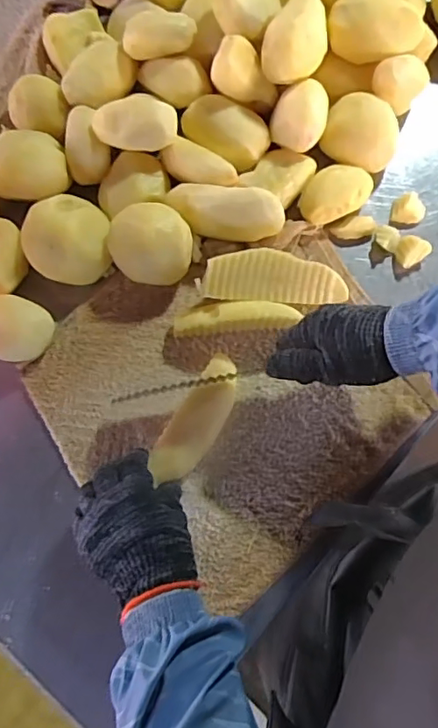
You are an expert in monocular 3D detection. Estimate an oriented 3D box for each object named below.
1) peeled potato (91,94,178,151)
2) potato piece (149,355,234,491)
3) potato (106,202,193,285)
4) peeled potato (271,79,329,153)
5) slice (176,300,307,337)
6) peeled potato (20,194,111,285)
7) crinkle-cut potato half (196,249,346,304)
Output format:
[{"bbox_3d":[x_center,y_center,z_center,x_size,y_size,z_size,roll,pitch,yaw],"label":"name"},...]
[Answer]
[{"bbox_3d":[-0.082,-0.232,0.532,0.079,0.033,0.042,1,78,-1],"label":"peeled potato"},{"bbox_3d":[-0.018,0.050,0.513,0.041,0.026,0.125,29,79,5],"label":"potato piece"},{"bbox_3d":[-0.066,-0.113,0.530,0.076,0.055,0.071,0,78,-1],"label":"potato"},{"bbox_3d":[0.081,-0.252,0.548,0.052,0.048,0.064,14,78,1],"label":"peeled potato"},{"bbox_3d":[0.015,-0.046,0.533,0.115,0.037,0.027,-1,78,-2],"label":"slice"},{"bbox_3d":[-0.149,-0.123,0.537,0.079,0.053,0.085,2,78,-1],"label":"peeled potato"},{"bbox_3d":[0.054,-0.085,0.533,0.139,0.020,0.049,4,106,-10],"label":"crinkle-cut potato half"}]

